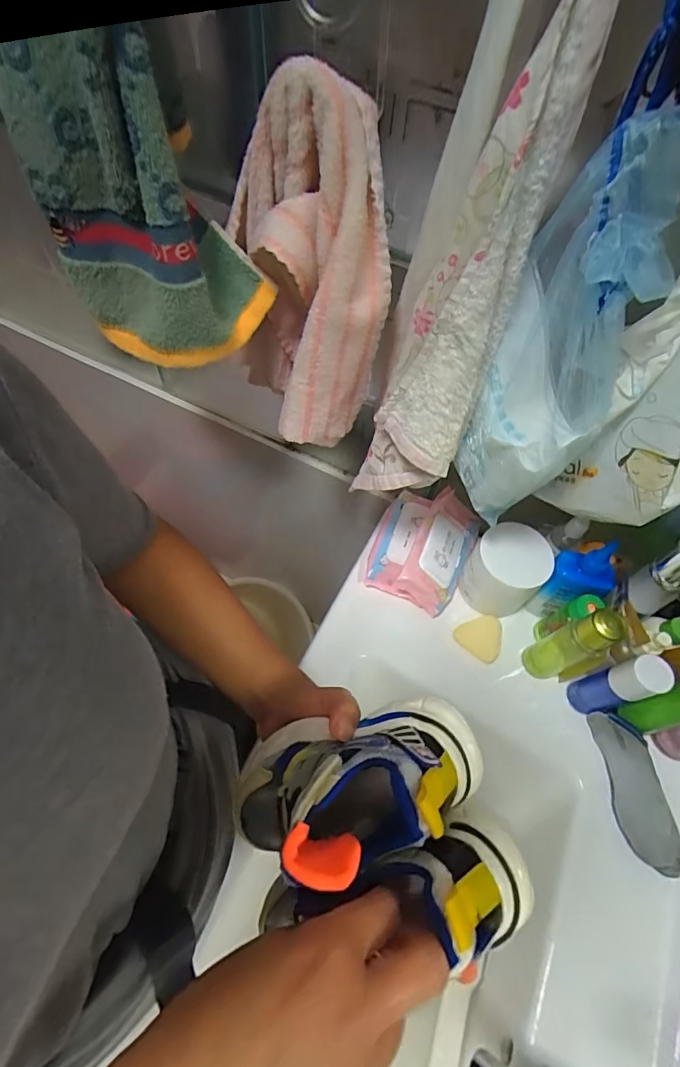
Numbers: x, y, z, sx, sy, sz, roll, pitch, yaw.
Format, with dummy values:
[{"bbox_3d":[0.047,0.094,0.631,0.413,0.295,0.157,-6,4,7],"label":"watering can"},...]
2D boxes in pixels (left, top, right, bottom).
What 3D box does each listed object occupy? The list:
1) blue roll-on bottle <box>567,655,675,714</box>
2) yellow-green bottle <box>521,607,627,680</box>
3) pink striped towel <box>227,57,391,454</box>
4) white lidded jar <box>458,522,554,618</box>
[{"bbox_3d":[0.308,0.171,0.515,0.037,0.136,0.037,1,61,-3],"label":"blue roll-on bottle"},{"bbox_3d":[0.260,0.127,0.524,0.038,0.157,0.040,1,61,-3],"label":"yellow-green bottle"},{"bbox_3d":[-0.031,-0.228,0.429,0.105,0.278,0.143,-22,65,-15],"label":"pink striped towel"},{"bbox_3d":[0.214,0.047,0.602,0.093,0.103,0.086,1,61,-3],"label":"white lidded jar"}]

